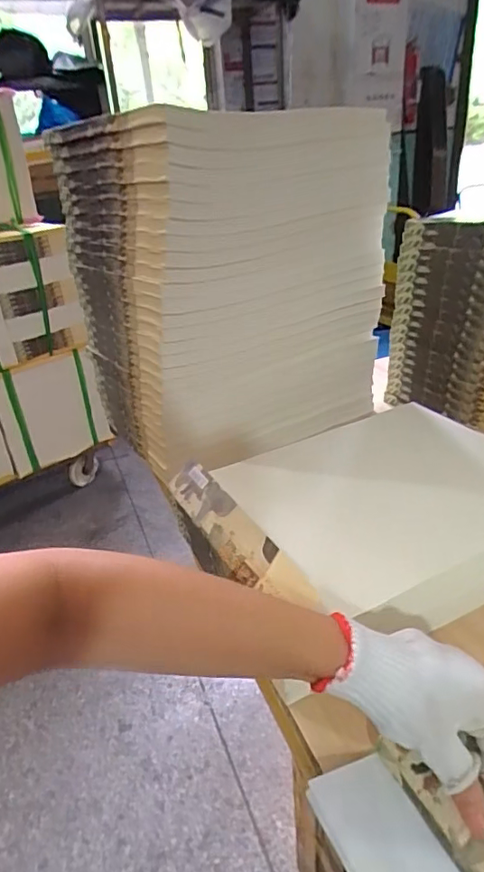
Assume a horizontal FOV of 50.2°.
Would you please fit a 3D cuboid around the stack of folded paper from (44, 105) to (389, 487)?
[{"bbox_3d":[-0.019,-0.220,0.756,0.389,0.399,0.277,-26,36,-32],"label":"stack of folded paper"}]

